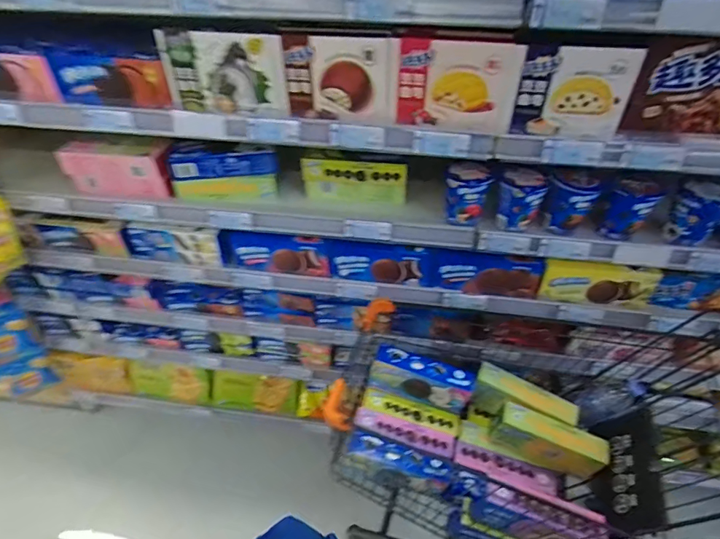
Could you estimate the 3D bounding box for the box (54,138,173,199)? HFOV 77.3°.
[{"bbox_3d":[-0.515,-0.226,0.981,0.232,0.099,0.084,6,43,3],"label":"box"}]

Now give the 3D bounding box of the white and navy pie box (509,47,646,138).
[{"bbox_3d":[0.333,-0.279,0.699,0.165,0.131,0.057,2,43,-2],"label":"white and navy pie box"}]

